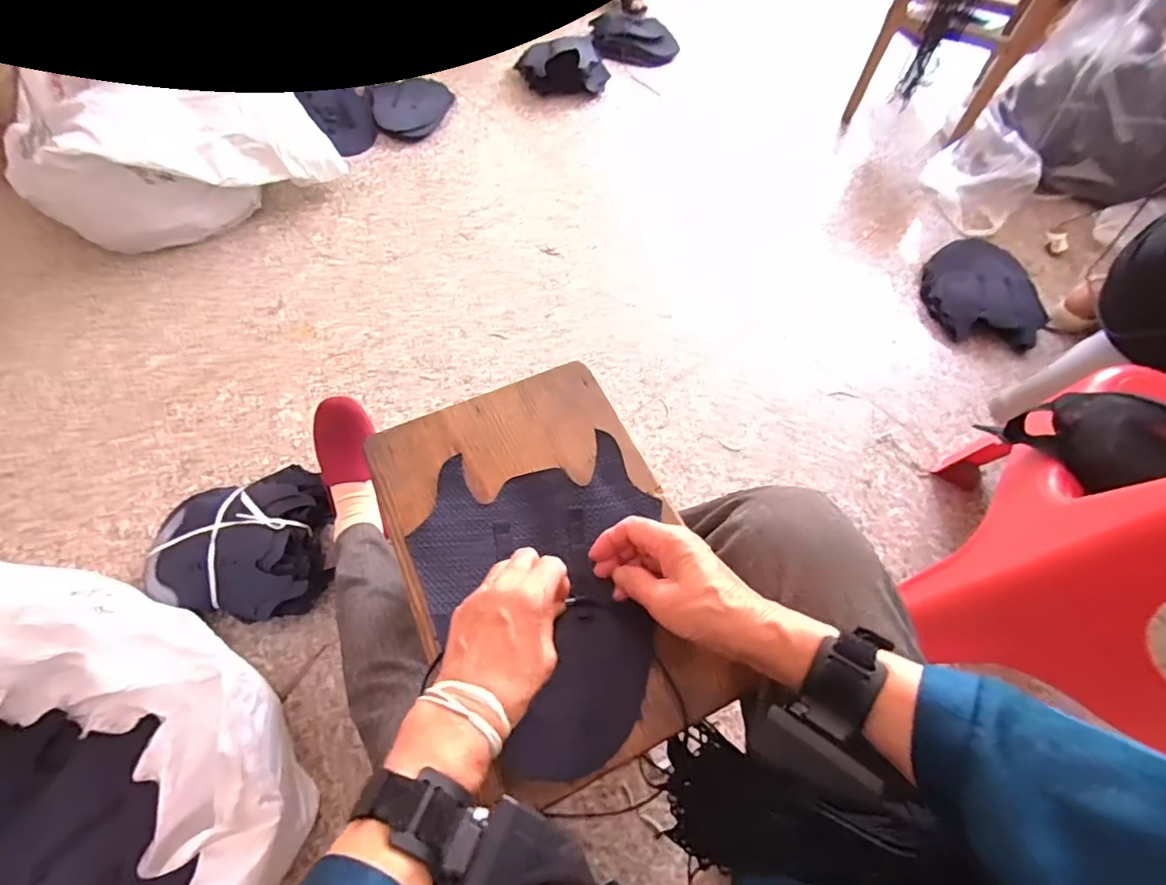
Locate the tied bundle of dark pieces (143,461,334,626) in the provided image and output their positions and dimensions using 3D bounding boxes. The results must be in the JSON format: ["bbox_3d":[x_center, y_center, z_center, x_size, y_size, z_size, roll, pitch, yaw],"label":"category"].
[{"bbox_3d":[-0.504,0.147,0.816,0.270,0.100,0.222,4,61,-1],"label":"tied bundle of dark pieces"}]

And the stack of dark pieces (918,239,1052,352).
[{"bbox_3d":[0.859,-0.327,1.166,0.242,0.058,0.286,11,61,3],"label":"stack of dark pieces"}]

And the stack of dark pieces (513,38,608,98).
[{"bbox_3d":[-0.053,-1.034,1.481,0.256,0.120,0.109,-2,62,-4],"label":"stack of dark pieces"}]

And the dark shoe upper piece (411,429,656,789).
[{"bbox_3d":[-0.033,0.120,0.430,0.190,0.013,0.245,-8,65,-1],"label":"dark shoe upper piece"}]

